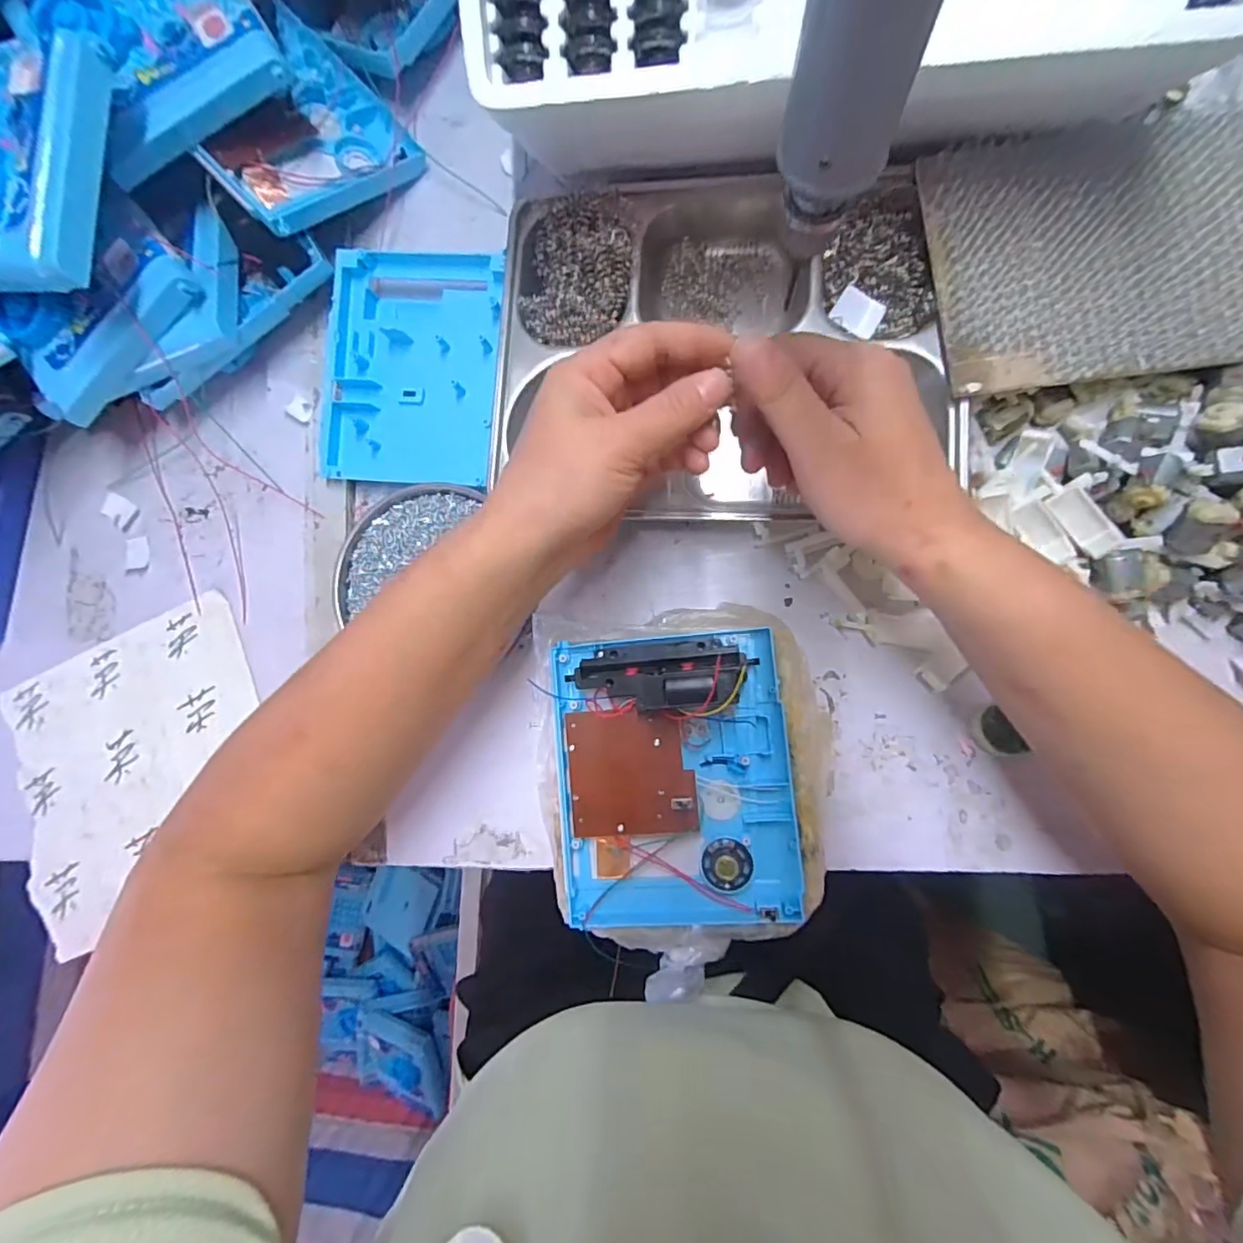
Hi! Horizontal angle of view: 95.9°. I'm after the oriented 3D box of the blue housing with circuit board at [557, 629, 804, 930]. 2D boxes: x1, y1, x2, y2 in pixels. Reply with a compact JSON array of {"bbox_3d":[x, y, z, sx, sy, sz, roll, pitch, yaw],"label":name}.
[{"bbox_3d":[0.030,0.094,0.318,0.138,0.033,0.173,-5,85,8],"label":"blue housing with circuit board"}]

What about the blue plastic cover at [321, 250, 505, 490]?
[{"bbox_3d":[-0.147,-0.178,0.393,0.121,0.014,0.156,7,90,9],"label":"blue plastic cover"}]

